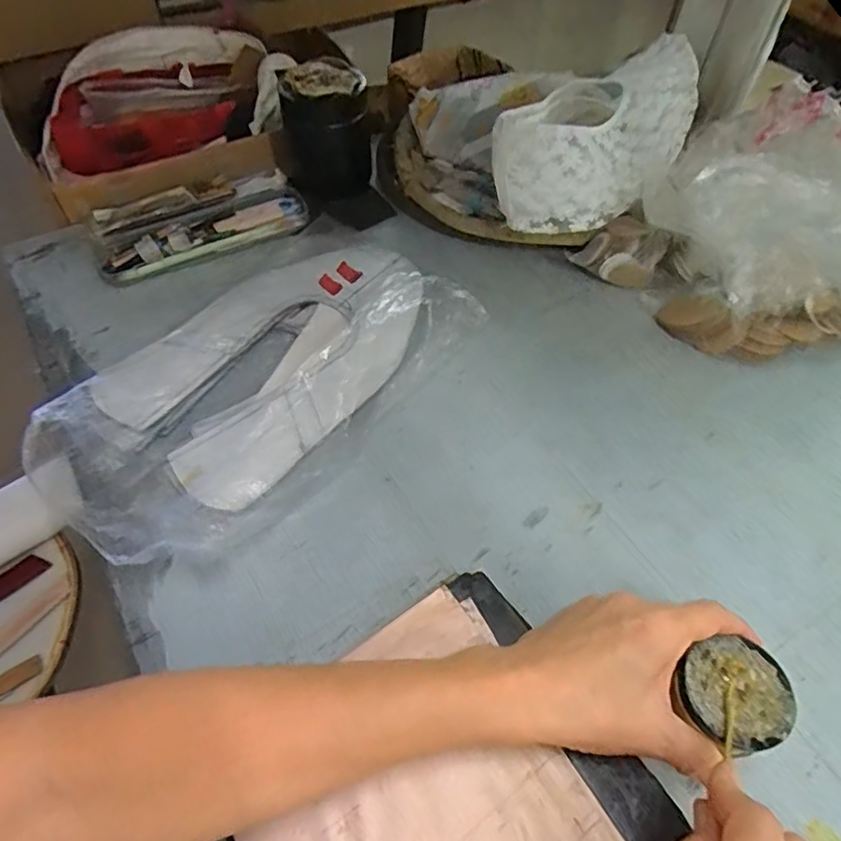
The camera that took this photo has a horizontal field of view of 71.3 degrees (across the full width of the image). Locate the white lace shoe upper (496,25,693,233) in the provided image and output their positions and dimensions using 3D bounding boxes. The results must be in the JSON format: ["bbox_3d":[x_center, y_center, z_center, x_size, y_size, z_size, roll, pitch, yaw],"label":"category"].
[{"bbox_3d":[0.177,-0.281,0.570,0.146,0.084,0.259,26,58,16],"label":"white lace shoe upper"}]

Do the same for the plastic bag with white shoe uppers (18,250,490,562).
[{"bbox_3d":[-0.133,-0.049,0.497,0.215,0.043,0.367,33,60,20],"label":"plastic bag with white shoe uppers"}]

